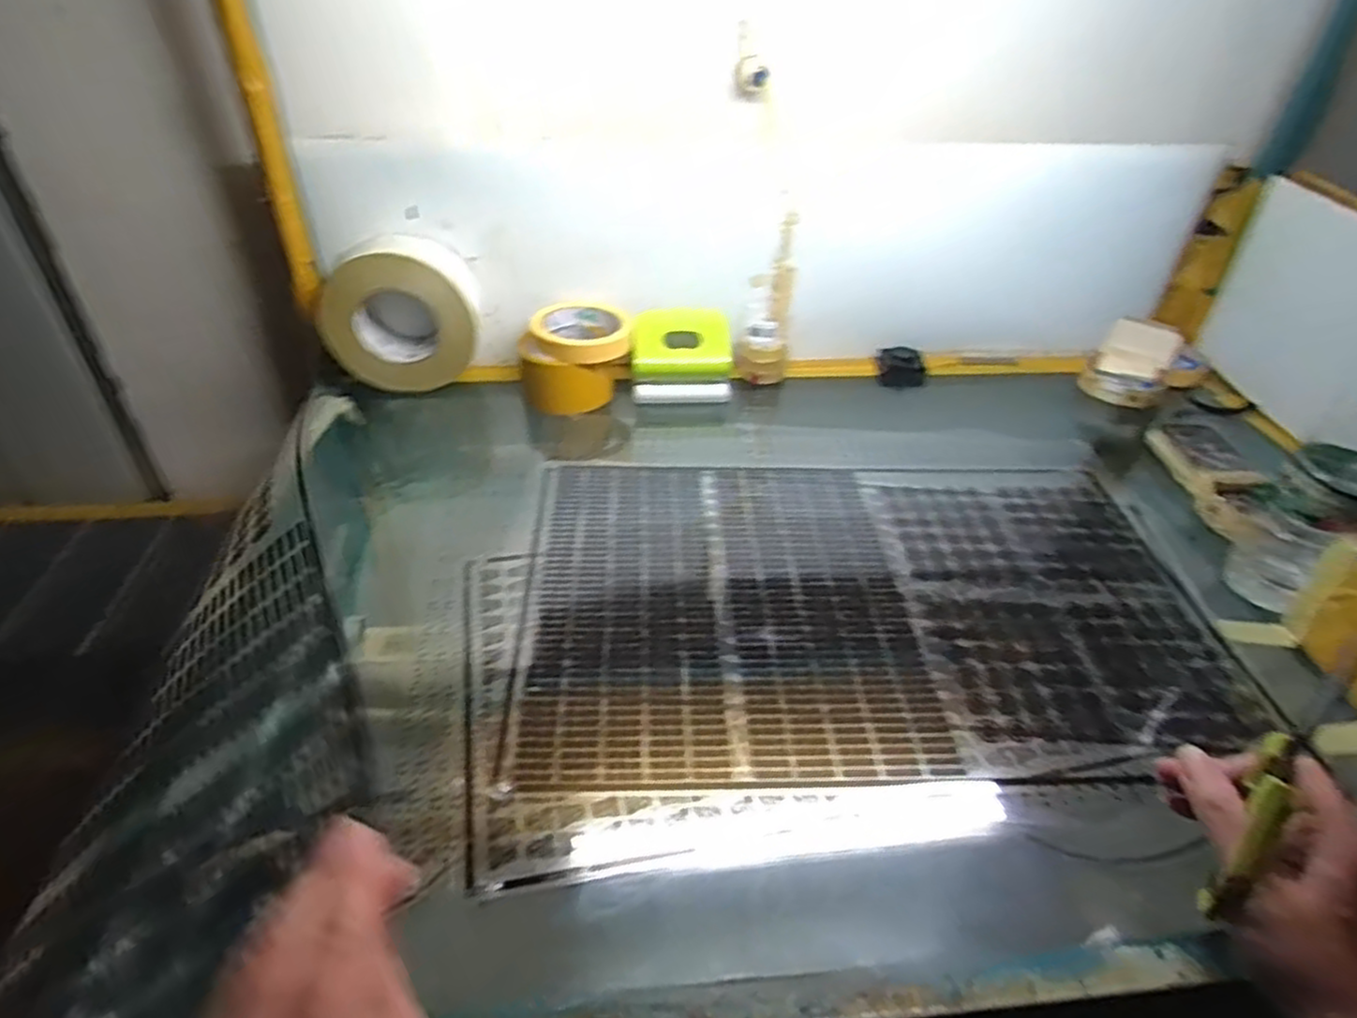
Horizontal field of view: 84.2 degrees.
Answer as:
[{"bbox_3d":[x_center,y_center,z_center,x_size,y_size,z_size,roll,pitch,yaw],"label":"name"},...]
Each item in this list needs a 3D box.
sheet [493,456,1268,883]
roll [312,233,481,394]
[{"bbox_3d":[0.121,0.059,0.566,0.530,0.007,0.348,-5,38,-11],"label":"sheet"},{"bbox_3d":[-0.274,-0.189,0.746,0.149,0.130,0.051,-5,38,-11],"label":"roll"}]

